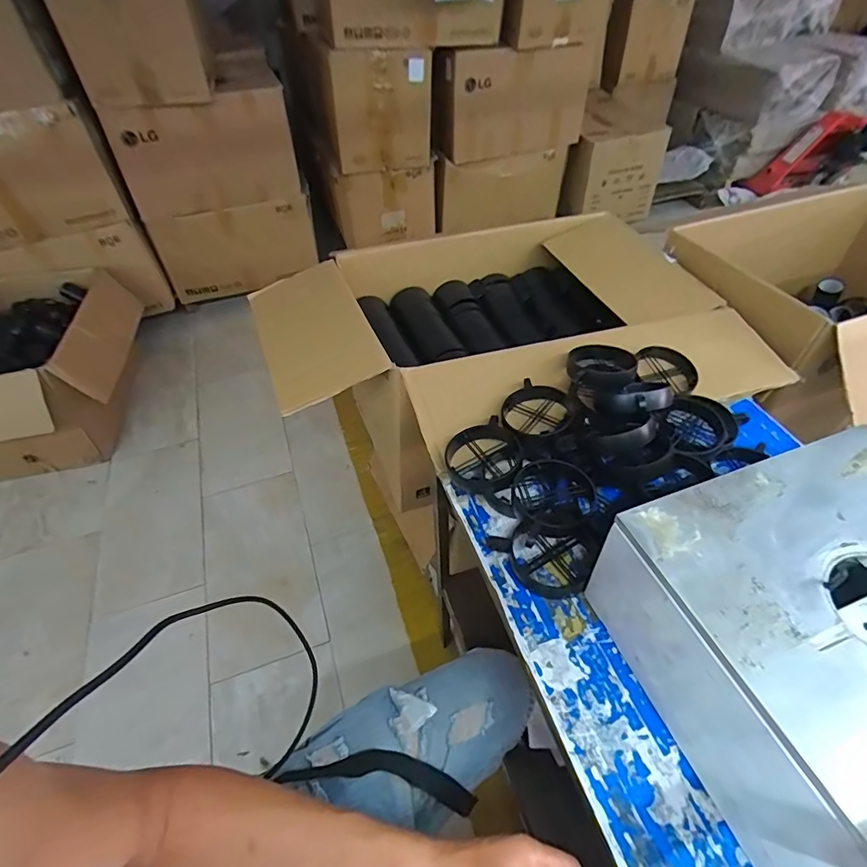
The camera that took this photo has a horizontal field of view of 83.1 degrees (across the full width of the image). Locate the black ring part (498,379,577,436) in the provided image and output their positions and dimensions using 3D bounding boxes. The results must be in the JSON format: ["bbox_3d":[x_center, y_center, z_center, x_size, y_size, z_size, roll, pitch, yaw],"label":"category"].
[{"bbox_3d":[0.148,-0.032,0.698,0.094,0.024,0.104,-36,55,-27],"label":"black ring part"}]

